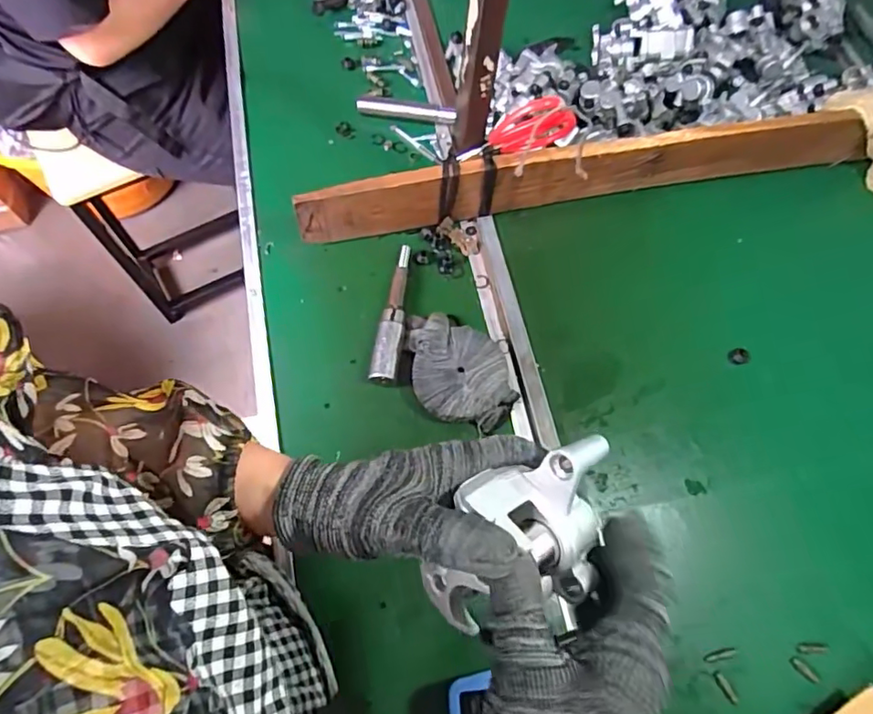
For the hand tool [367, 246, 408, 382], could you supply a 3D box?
[{"bbox_3d":[-0.049,-0.051,0.643,0.028,0.033,0.164,7,68,2],"label":"hand tool"}]

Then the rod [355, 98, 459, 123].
[{"bbox_3d":[-0.041,-0.334,0.770,0.135,0.020,0.022,11,68,3],"label":"rod"}]

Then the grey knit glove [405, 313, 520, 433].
[{"bbox_3d":[0.024,0.014,0.621,0.099,0.034,0.140,-13,69,-6],"label":"grey knit glove"}]

